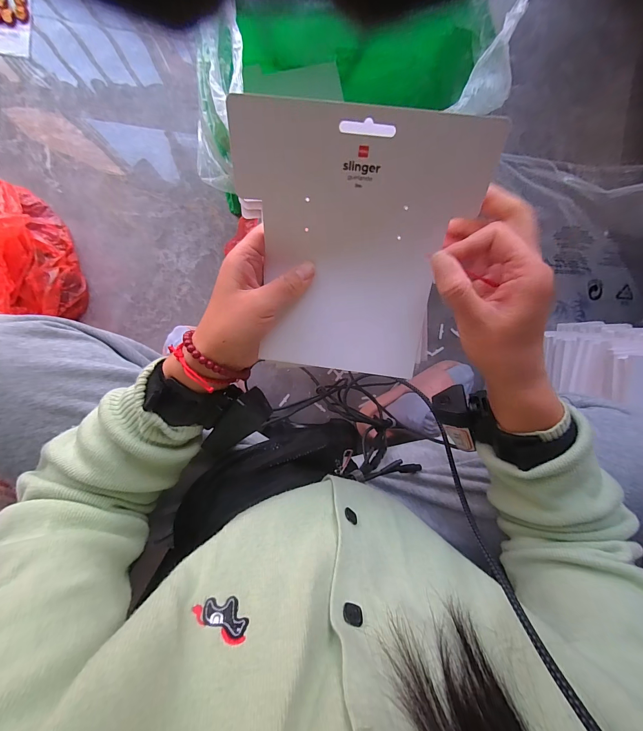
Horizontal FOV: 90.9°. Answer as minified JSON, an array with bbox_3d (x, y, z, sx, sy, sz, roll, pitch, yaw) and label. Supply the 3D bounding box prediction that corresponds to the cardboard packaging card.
[{"bbox_3d":[0.021,-0.077,0.230,0.154,0.018,0.173,4,122,-1],"label":"cardboard packaging card"}]

